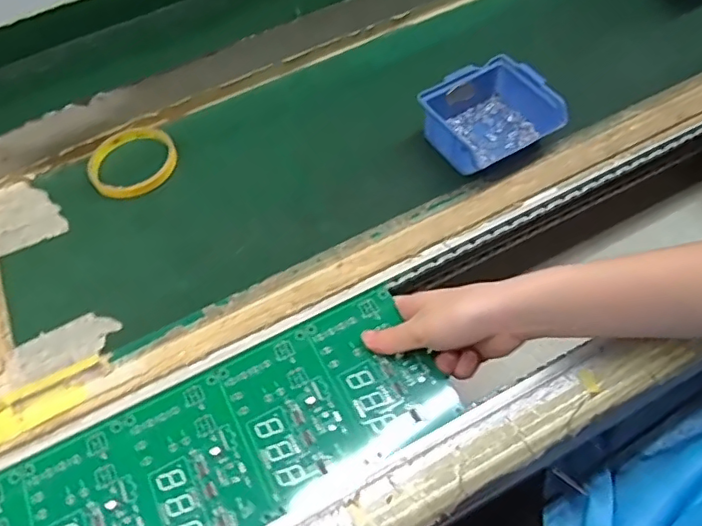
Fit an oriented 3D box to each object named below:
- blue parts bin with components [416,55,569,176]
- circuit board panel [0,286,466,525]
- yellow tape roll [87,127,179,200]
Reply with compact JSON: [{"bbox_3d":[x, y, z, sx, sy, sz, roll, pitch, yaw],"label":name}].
[{"bbox_3d":[0.124,-0.132,0.524,0.101,0.048,0.101,-30,61,-14],"label":"blue parts bin with components"},{"bbox_3d":[-0.242,0.207,0.386,0.670,0.008,0.122,-25,60,-11],"label":"circuit board panel"},{"bbox_3d":[-0.217,-0.101,0.567,0.085,0.010,0.085,-2,58,3],"label":"yellow tape roll"}]

